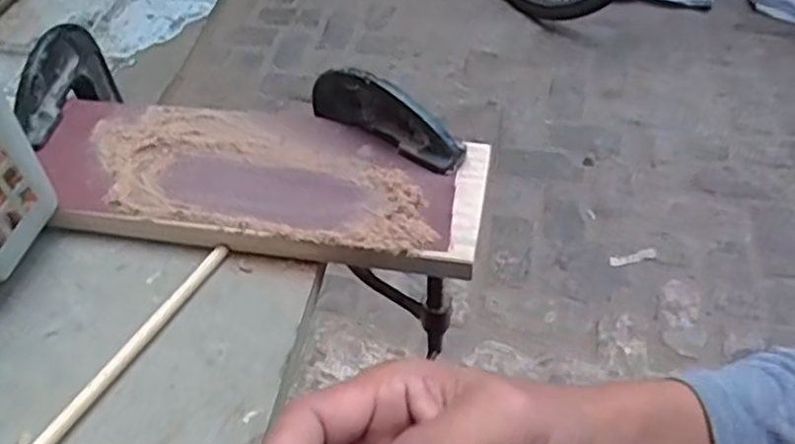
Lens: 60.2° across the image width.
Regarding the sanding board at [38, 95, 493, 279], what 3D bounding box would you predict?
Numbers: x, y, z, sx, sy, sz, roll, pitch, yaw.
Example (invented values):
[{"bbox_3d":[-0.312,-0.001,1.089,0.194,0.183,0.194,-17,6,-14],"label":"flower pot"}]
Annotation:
[{"bbox_3d":[-0.089,-0.030,0.431,0.282,0.020,0.104,8,49,8],"label":"sanding board"}]

